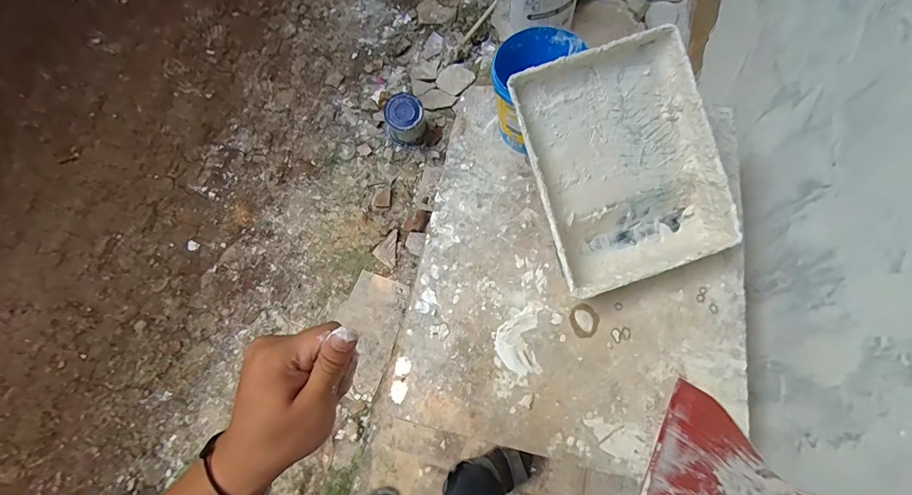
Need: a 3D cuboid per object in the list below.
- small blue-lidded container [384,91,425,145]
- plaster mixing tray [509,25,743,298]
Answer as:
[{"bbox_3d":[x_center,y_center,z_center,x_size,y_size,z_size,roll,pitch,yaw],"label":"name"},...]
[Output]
[{"bbox_3d":[-0.194,-0.480,1.503,0.140,0.190,0.130,1,72,-2],"label":"small blue-lidded container"},{"bbox_3d":[0.257,-0.133,0.611,0.276,0.078,0.343,-18,99,-2],"label":"plaster mixing tray"}]

